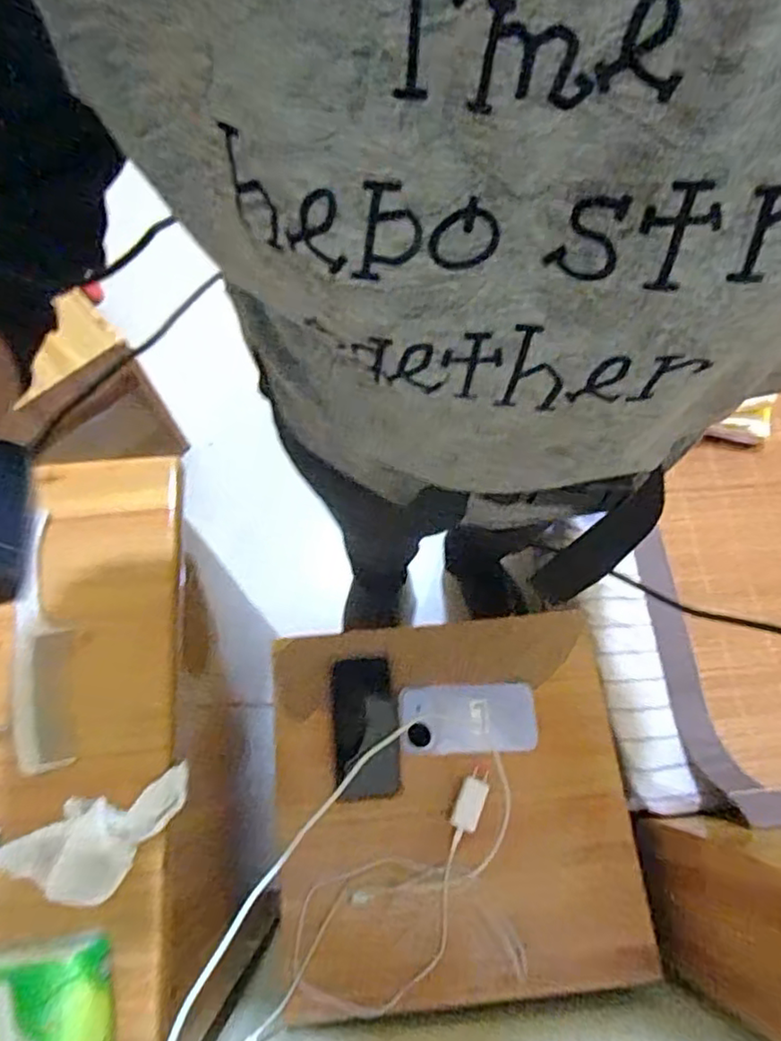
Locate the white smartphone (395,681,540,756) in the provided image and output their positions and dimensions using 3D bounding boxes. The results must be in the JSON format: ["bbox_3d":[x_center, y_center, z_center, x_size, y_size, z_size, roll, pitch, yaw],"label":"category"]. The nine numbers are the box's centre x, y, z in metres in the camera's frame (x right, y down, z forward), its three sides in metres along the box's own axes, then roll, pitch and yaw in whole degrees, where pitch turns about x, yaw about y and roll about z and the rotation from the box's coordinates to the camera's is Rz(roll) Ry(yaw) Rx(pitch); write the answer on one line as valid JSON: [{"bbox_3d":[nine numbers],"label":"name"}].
[{"bbox_3d":[0.091,0.236,0.756,0.159,0.016,0.078,-1,70,-1],"label":"white smartphone"}]

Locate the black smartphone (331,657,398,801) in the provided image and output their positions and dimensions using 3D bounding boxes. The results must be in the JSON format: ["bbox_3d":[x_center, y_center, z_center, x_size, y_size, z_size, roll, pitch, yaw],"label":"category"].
[{"bbox_3d":[-0.031,0.243,0.742,0.075,0.013,0.157,-2,70,-2],"label":"black smartphone"}]

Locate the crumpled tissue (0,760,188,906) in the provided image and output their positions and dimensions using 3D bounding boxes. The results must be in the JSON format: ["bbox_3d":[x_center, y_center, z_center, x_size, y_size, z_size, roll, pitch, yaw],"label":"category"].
[{"bbox_3d":[-0.211,0.231,0.461,0.131,0.022,0.069,-35,74,-13],"label":"crumpled tissue"}]

